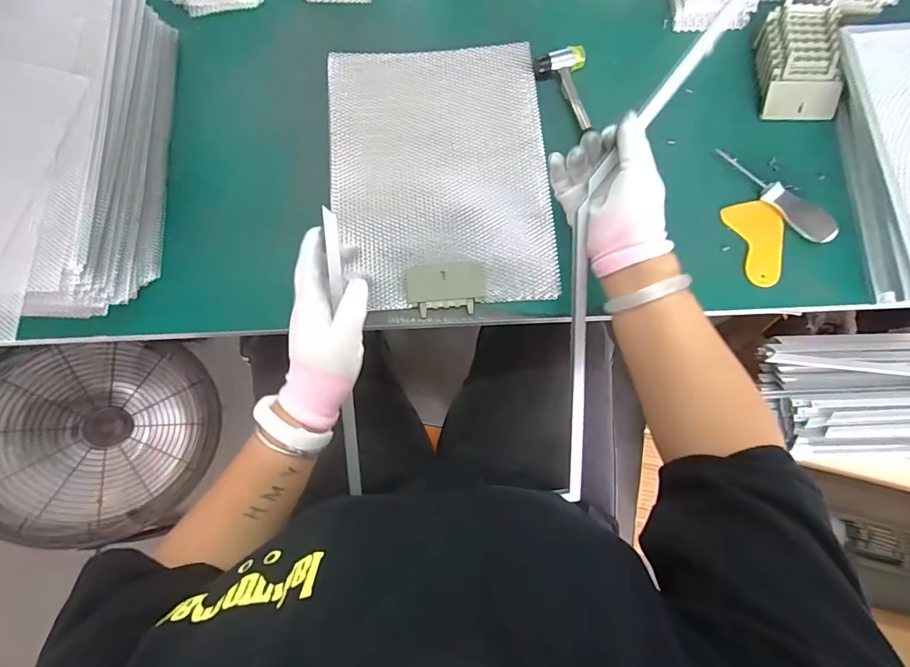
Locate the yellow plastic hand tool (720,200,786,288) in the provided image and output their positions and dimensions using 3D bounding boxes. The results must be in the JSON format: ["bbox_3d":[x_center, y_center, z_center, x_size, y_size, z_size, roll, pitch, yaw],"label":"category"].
[{"bbox_3d":[0.352,-0.106,0.505,0.062,0.006,0.099,-17,83,0],"label":"yellow plastic hand tool"}]

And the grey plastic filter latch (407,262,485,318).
[{"bbox_3d":[-0.010,-0.050,0.495,0.084,0.005,0.058,-5,79,-1],"label":"grey plastic filter latch"}]

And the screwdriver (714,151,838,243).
[{"bbox_3d":[0.366,-0.161,0.503,0.025,0.028,0.154,-36,81,-7],"label":"screwdriver"}]

